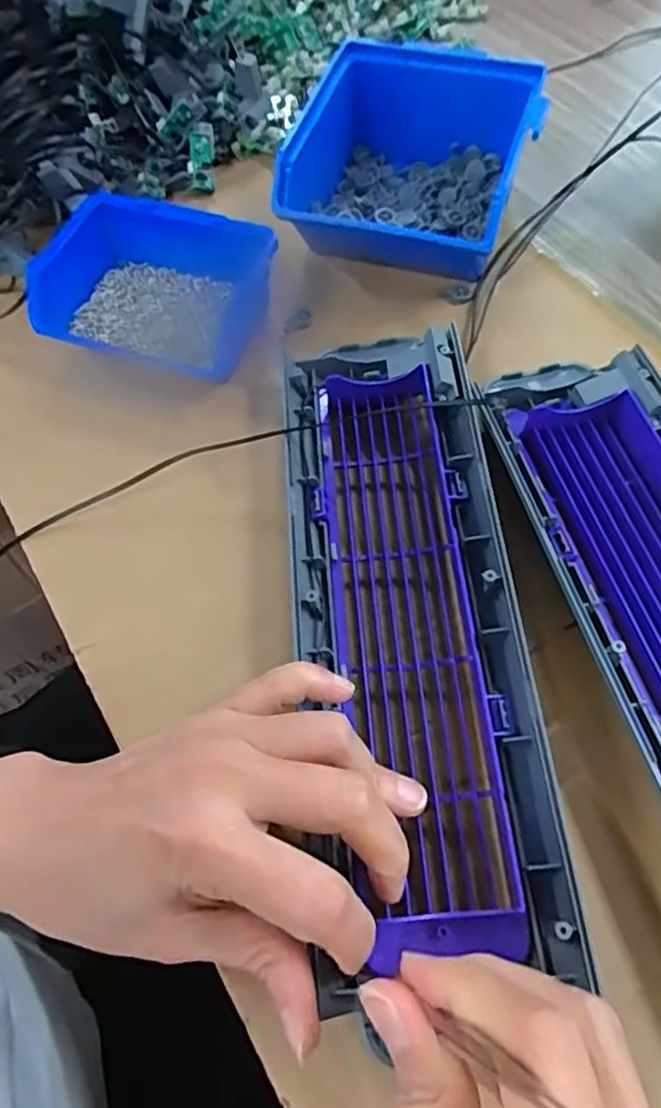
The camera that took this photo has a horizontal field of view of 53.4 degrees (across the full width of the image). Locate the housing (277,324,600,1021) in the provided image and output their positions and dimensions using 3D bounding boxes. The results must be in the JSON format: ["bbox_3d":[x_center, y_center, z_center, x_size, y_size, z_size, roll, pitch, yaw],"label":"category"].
[{"bbox_3d":[0.029,0.013,0.268,0.085,0.036,0.265,-7,61,-2],"label":"housing"}]

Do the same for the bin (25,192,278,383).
[{"bbox_3d":[-0.090,-0.133,0.339,0.113,0.047,0.079,13,63,8],"label":"bin"}]

